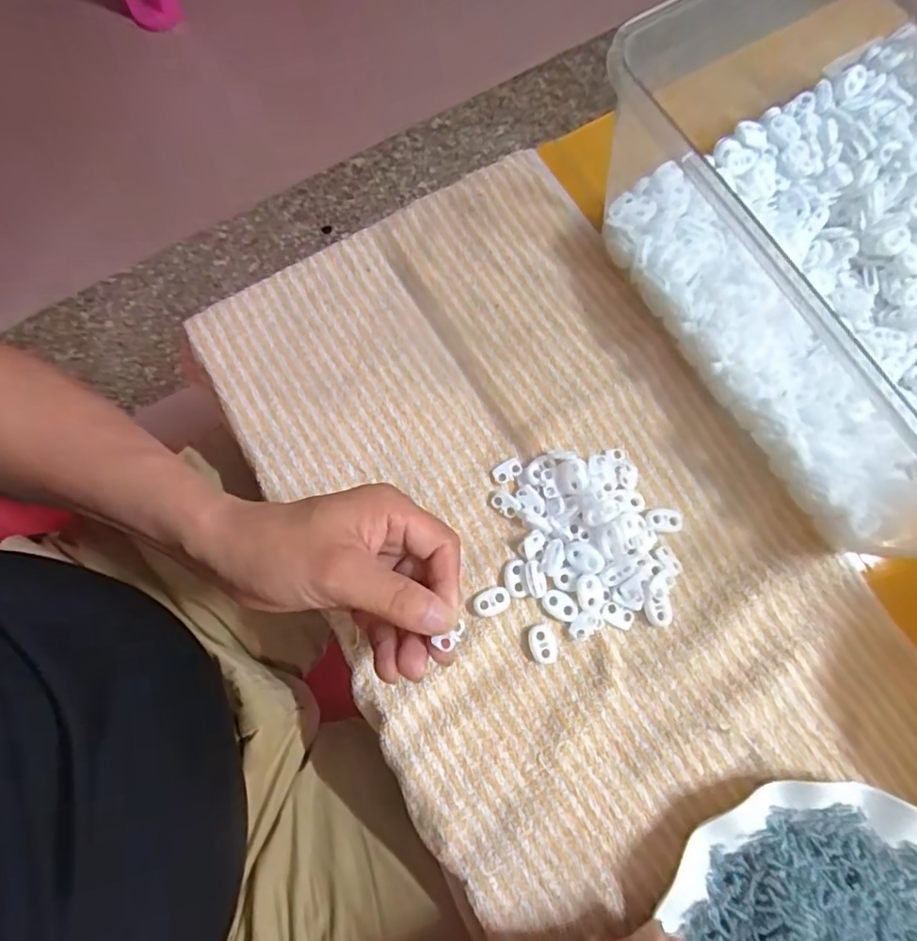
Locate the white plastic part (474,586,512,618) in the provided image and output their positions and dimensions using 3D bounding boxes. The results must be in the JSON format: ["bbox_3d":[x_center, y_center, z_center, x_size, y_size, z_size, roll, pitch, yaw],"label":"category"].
[{"bbox_3d":[0.020,0.079,0.341,0.022,0.005,0.015,-15,77,-3],"label":"white plastic part"}]

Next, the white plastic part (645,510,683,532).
[{"bbox_3d":[0.127,0.031,0.352,0.021,0.008,0.014,2,76,1],"label":"white plastic part"}]

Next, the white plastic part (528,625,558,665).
[{"bbox_3d":[0.050,0.103,0.337,0.016,0.004,0.022,-17,77,-3],"label":"white plastic part"}]

